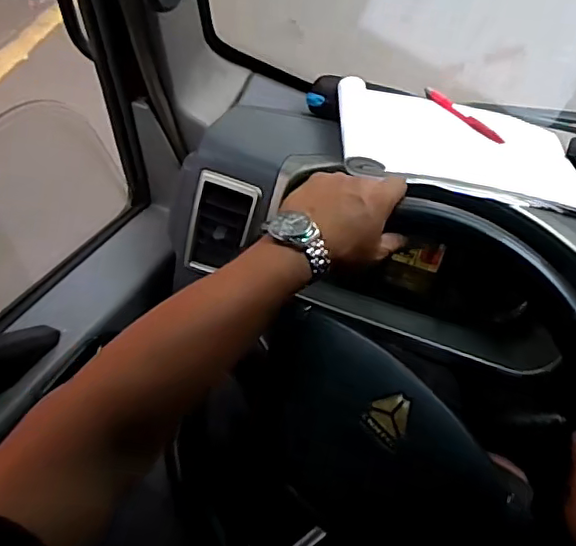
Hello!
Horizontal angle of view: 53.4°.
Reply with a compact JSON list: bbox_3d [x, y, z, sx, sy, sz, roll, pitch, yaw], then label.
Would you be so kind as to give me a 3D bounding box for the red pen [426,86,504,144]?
[{"bbox_3d":[0.235,-0.214,0.771,0.016,0.017,0.133,-36,61,-27],"label":"red pen"}]

